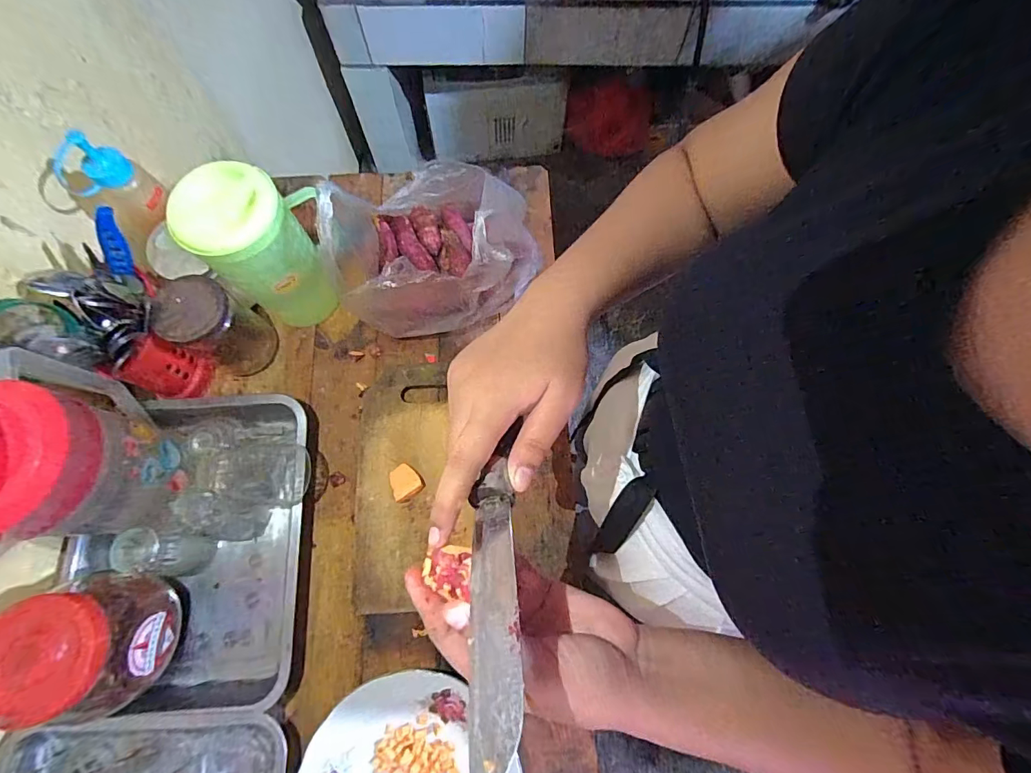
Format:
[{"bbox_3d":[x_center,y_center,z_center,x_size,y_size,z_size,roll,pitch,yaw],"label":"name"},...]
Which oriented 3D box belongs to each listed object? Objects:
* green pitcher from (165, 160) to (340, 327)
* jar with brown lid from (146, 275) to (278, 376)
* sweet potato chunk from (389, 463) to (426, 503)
[{"bbox_3d":[-0.286,-0.153,0.538,0.097,0.194,0.100,2,72,0],"label":"green pitcher"},{"bbox_3d":[-0.366,-0.077,0.561,0.081,0.129,0.087,0,72,-1],"label":"jar with brown lid"},{"bbox_3d":[-0.134,0.114,0.551,0.036,0.011,0.042,-33,75,-10],"label":"sweet potato chunk"}]

